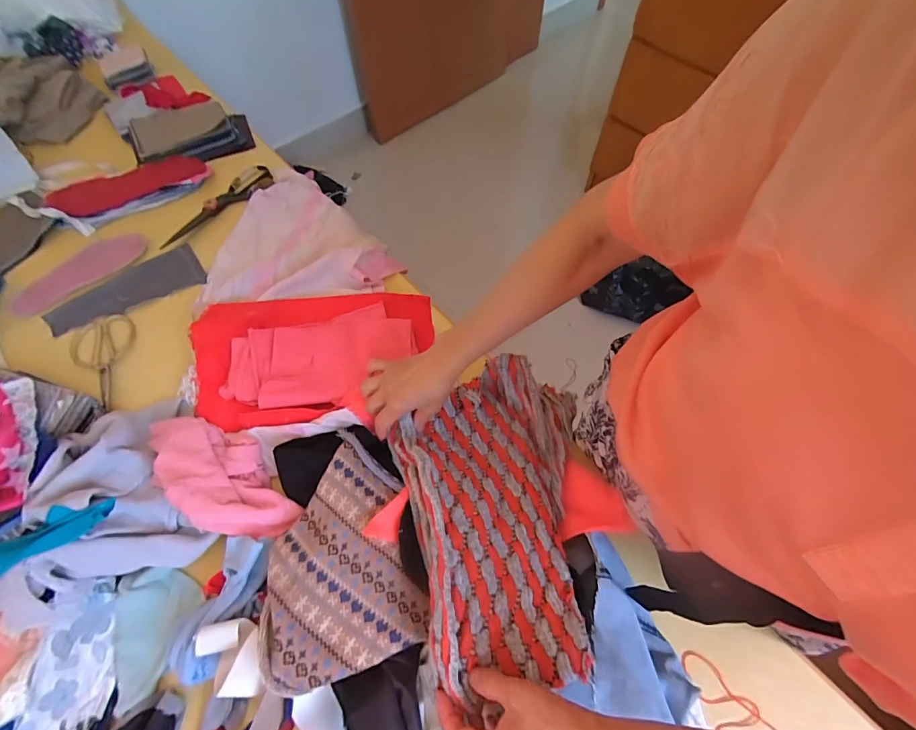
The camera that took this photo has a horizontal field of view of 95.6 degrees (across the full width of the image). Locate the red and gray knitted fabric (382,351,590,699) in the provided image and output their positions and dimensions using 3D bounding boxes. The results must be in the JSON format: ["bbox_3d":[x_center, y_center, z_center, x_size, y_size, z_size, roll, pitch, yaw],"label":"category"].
[{"bbox_3d":[0.033,0.148,0.476,0.210,0.079,0.337,2,63,2],"label":"red and gray knitted fabric"}]

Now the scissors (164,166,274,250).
[{"bbox_3d":[-0.431,-0.289,0.745,0.066,0.010,0.232,39,70,18],"label":"scissors"}]

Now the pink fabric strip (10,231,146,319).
[{"bbox_3d":[-0.627,-0.155,0.690,0.214,0.007,0.064,-36,78,-15],"label":"pink fabric strip"}]

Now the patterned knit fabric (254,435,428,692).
[{"bbox_3d":[-0.131,0.193,0.455,0.169,0.041,0.239,-16,64,-7],"label":"patterned knit fabric"}]

